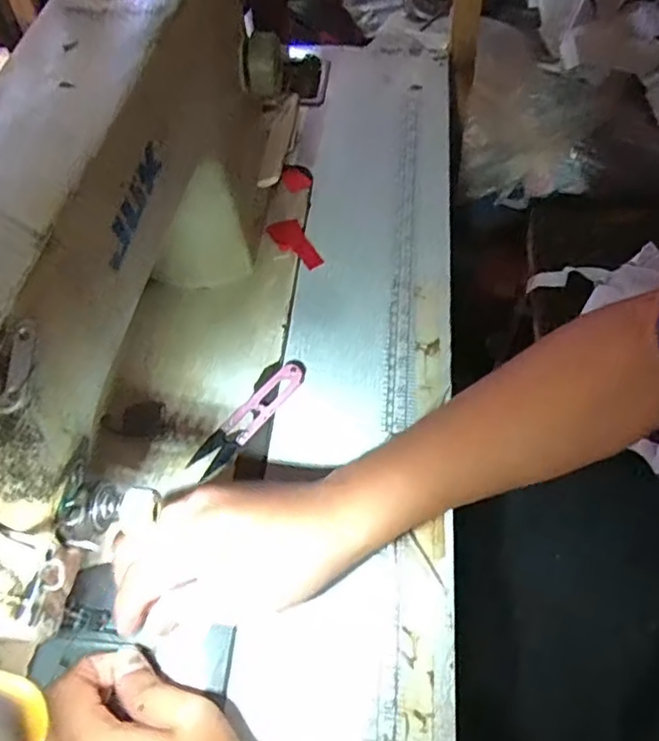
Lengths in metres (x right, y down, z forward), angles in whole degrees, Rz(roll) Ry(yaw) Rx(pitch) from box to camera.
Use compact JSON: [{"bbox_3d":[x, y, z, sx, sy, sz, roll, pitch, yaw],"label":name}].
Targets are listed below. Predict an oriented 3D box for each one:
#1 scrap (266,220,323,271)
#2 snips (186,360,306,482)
[{"bbox_3d":[-0.031,-0.110,0.501,0.029,0.004,0.062,-24,60,-11],"label":"scrap"},{"bbox_3d":[-0.056,0.031,0.413,0.024,0.009,0.107,36,67,22],"label":"snips"}]

